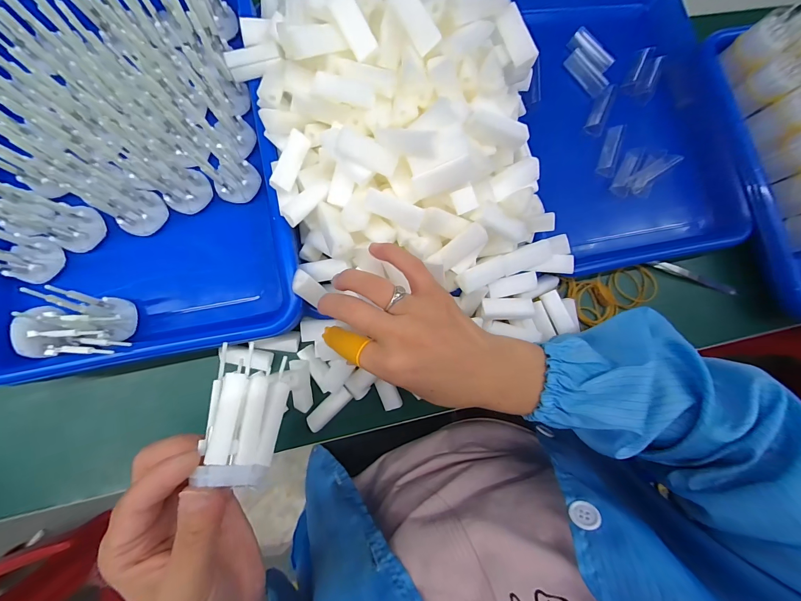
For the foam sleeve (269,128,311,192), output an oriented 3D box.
[{"bbox_3d":[-0.085,-0.108,0.262,0.013,0.015,0.046,22,80,-2],"label":"foam sleeve"}]

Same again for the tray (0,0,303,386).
[{"bbox_3d":[-0.229,-0.118,0.279,0.246,0.064,0.334,-12,83,-7],"label":"tray"}]

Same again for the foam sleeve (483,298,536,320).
[{"bbox_3d":[0.098,0.007,0.306,0.045,0.009,0.020,-1,82,-6],"label":"foam sleeve"}]

